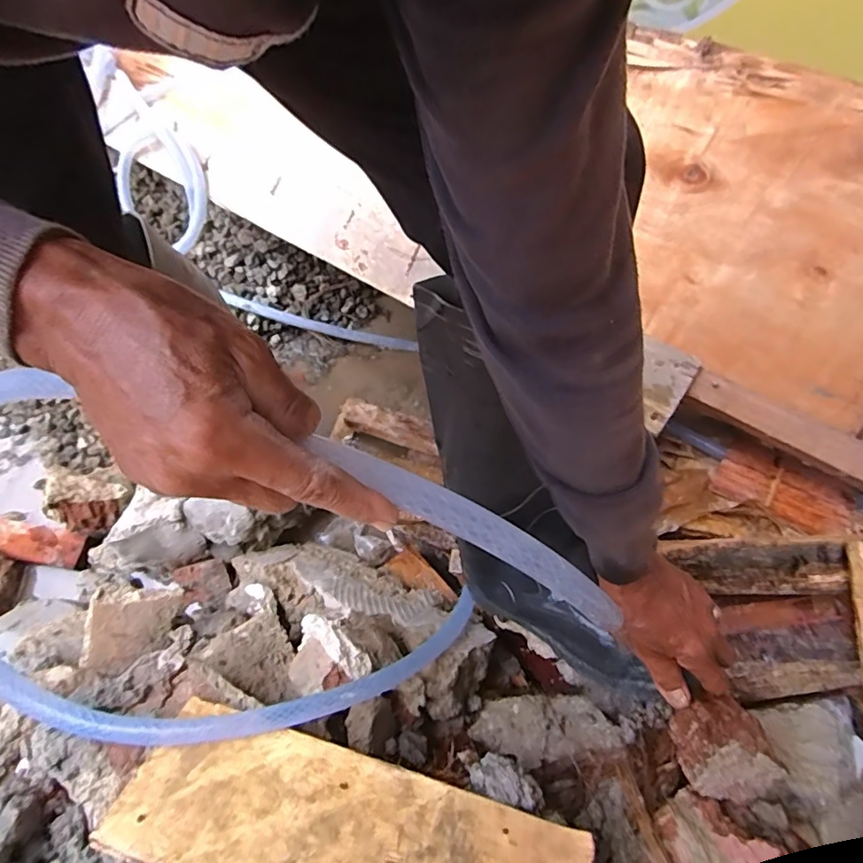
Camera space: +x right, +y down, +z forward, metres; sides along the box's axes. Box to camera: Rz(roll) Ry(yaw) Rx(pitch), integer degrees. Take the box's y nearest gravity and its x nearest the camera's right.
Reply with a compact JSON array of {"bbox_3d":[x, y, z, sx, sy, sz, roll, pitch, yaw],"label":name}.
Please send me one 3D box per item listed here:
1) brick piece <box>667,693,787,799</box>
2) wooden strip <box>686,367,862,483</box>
[{"bbox_3d":[0.233,0.252,0.411,0.063,0.043,0.069,0,63,0],"label":"brick piece"},{"bbox_3d":[0.454,0.010,0.604,0.298,0.032,0.041,32,67,15],"label":"wooden strip"}]

